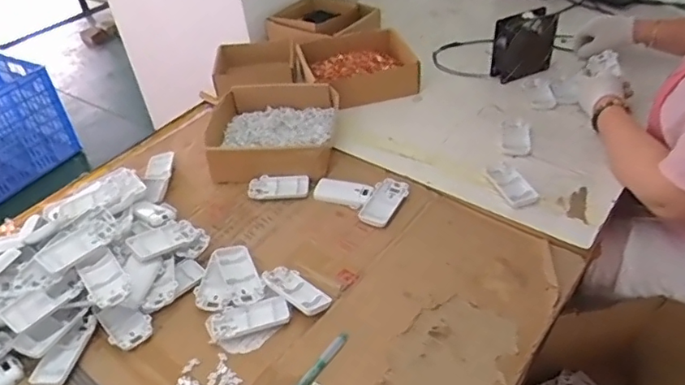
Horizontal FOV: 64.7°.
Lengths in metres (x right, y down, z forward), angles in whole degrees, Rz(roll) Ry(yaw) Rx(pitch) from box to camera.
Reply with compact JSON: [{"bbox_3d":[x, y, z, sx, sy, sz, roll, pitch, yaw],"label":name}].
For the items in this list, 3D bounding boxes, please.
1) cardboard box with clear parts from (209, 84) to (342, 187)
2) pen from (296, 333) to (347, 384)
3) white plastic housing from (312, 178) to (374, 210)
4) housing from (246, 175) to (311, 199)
[{"bbox_3d":[-0.121,-0.105,0.943,0.218,0.067,0.193,1,43,5],"label":"cardboard box with clear parts"},{"bbox_3d":[-0.034,0.207,0.614,0.014,0.010,0.126,26,50,28],"label":"pen"},{"bbox_3d":[0.000,0.000,0.845,0.091,0.015,0.044,15,46,19],"label":"white plastic housing"},{"bbox_3d":[-0.104,-0.009,0.868,0.100,0.016,0.049,3,43,7],"label":"housing"}]

